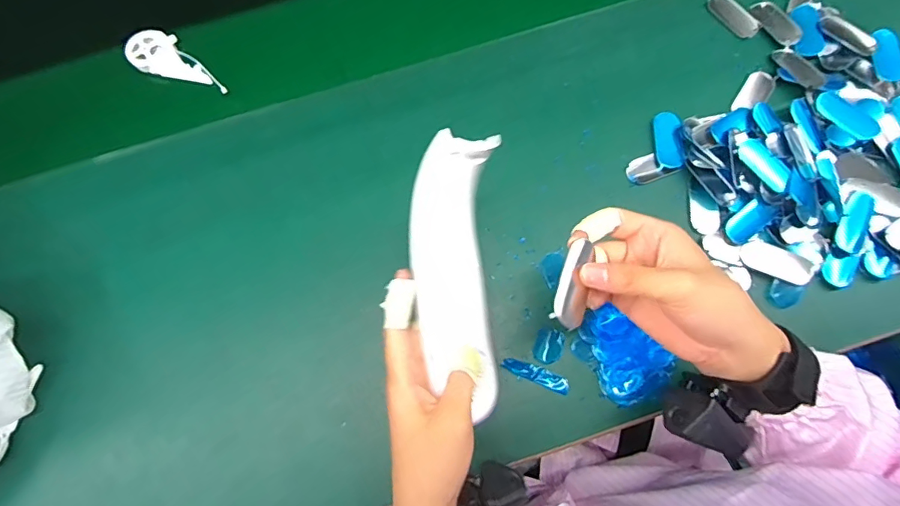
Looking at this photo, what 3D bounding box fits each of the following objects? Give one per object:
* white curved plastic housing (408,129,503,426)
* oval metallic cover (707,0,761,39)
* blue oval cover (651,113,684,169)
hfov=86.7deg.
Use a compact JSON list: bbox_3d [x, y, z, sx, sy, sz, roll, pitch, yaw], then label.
[{"bbox_3d":[0.004,0.017,0.338,0.060,0.031,0.189,-5,95,-1],"label":"white curved plastic housing"},{"bbox_3d":[0.296,-0.248,0.497,0.026,0.007,0.058,-37,76,-8],"label":"oval metallic cover"},{"bbox_3d":[0.210,-0.109,0.456,0.025,0.010,0.059,1,74,2],"label":"blue oval cover"}]

